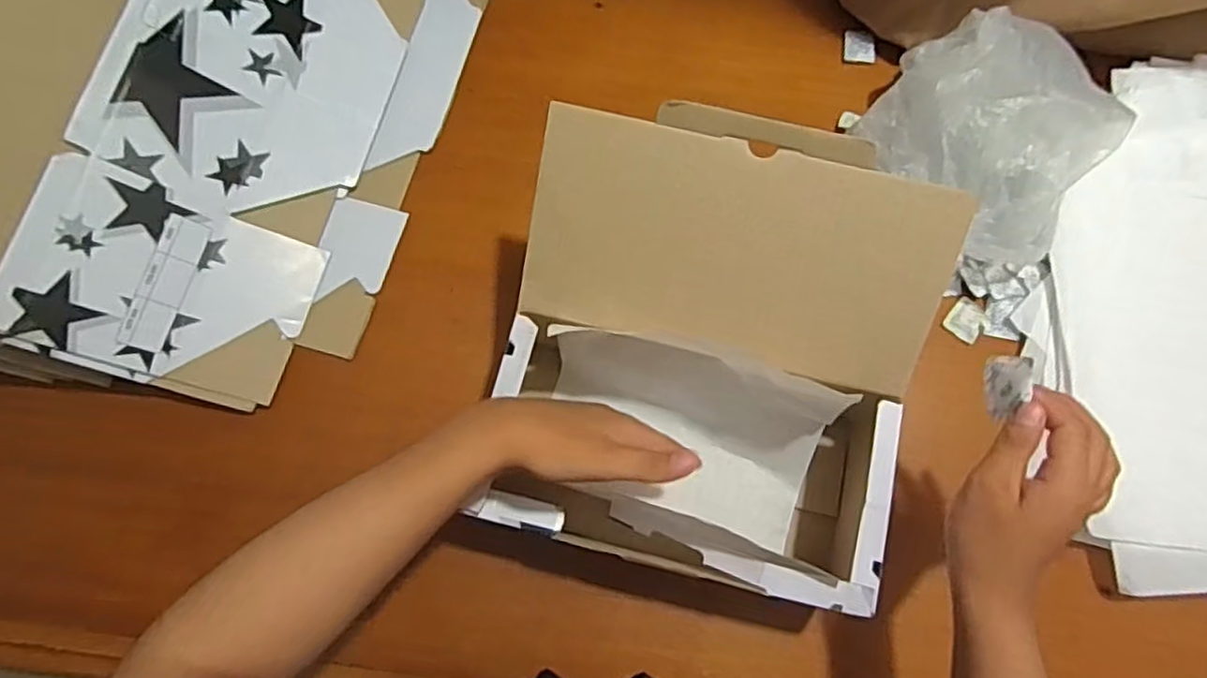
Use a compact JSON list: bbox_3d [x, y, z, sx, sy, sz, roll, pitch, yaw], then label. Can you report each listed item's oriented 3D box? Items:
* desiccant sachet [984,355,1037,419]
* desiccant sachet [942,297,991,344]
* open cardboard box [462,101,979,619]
[{"bbox_3d":[0.238,0.029,0.397,0.004,0.028,0.036,6,88,-25],"label":"desiccant sachet"},{"bbox_3d":[0.322,-0.017,0.598,0.032,0.007,0.031,40,78,11],"label":"desiccant sachet"},{"bbox_3d":[0.074,0.023,0.483,0.277,0.202,0.272,13,75,4],"label":"open cardboard box"}]

